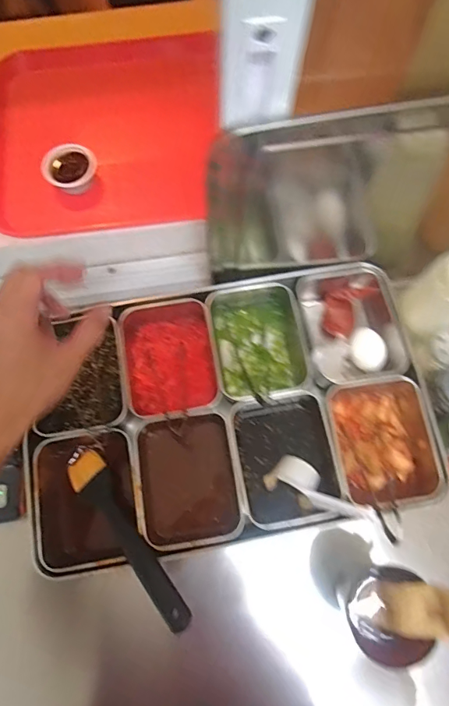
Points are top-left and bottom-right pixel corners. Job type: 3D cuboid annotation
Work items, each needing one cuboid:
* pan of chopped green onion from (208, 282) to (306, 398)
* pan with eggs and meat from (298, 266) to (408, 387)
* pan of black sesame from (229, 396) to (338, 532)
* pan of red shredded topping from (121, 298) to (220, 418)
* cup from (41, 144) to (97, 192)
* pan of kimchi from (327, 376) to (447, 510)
[{"bbox_3d":[0.042,-0.011,0.540,0.107,0.061,0.140,-10,74,-3],"label":"pan of chopped green onion"},{"bbox_3d":[0.153,-0.036,0.542,0.113,0.073,0.147,-7,74,-2],"label":"pan with eggs and meat"},{"bbox_3d":[0.065,0.120,0.505,0.106,0.065,0.135,-11,75,-4],"label":"pan of black sesame"},{"bbox_3d":[-0.066,0.008,0.530,0.105,0.060,0.141,-9,74,-3],"label":"pan of red shredded topping"},{"bbox_3d":[-0.173,-0.208,0.498,0.057,0.028,0.045,-21,75,-6],"label":"cup"},{"bbox_3d":[0.176,0.101,0.502,0.112,0.068,0.136,-7,74,-3],"label":"pan of kimchi"}]

